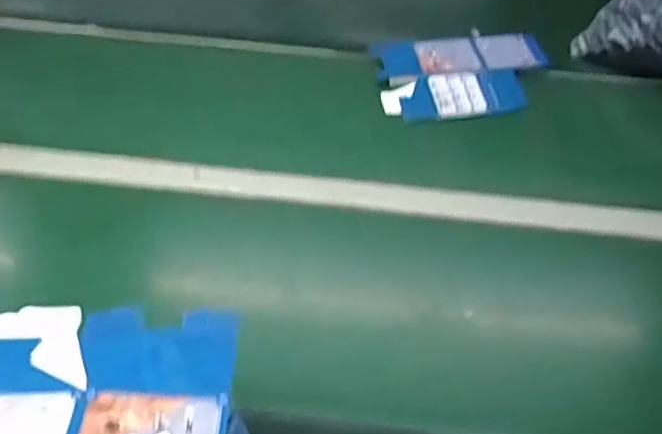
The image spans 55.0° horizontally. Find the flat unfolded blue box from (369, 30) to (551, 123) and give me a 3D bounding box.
[{"bbox_3d":[0.188,-0.197,0.882,0.243,0.026,0.167,-9,53,-1],"label":"flat unfolded blue box"}]

